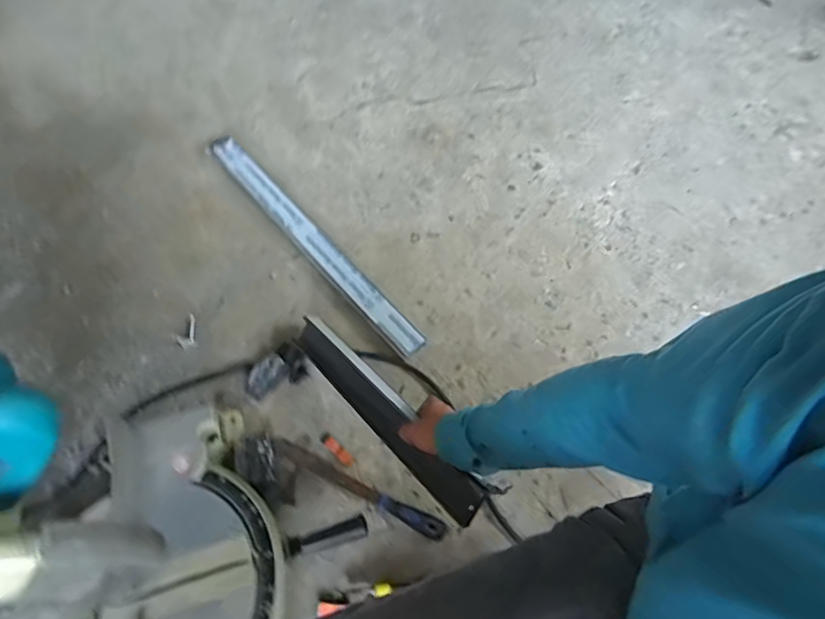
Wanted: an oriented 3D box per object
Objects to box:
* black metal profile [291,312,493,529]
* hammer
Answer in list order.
[{"bbox_3d":[-0.052,0.136,0.749,0.058,0.048,0.417,-35,49,-19],"label":"black metal profile"},{"bbox_3d":[-0.123,0.276,0.774,0.306,0.033,0.084,23,63,11],"label":"hammer"}]

